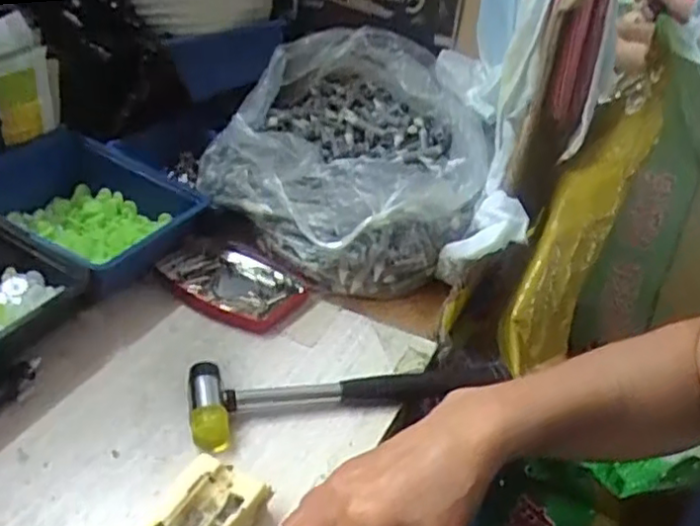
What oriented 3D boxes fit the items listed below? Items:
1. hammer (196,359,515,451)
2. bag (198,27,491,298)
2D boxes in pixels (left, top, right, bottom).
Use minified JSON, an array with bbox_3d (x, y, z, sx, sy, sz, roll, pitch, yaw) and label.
[{"bbox_3d":[0.000,0.081,0.465,0.227,0.023,0.059,-6,34,-22],"label":"hammer"},{"bbox_3d":[0.009,-0.101,0.627,0.233,0.170,0.236,24,35,24],"label":"bag"}]

